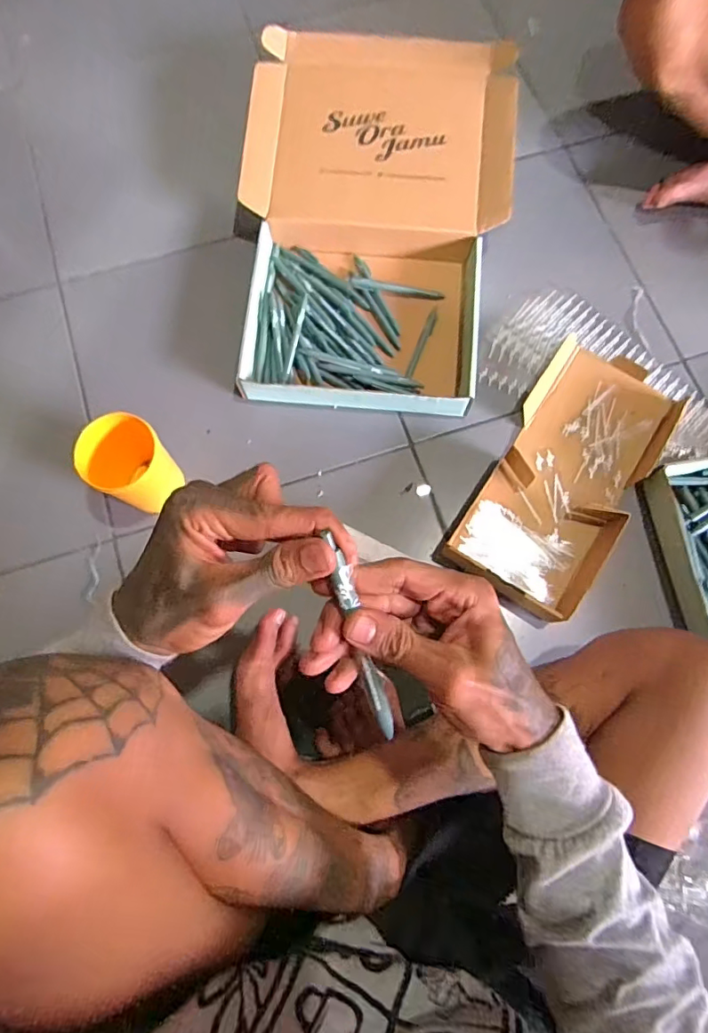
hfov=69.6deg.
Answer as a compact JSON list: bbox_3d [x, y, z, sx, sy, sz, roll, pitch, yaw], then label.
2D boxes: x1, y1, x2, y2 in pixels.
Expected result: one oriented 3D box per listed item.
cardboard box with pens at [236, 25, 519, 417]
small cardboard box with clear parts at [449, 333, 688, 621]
[{"bbox_3d":[0.024,-0.407,0.701,0.351,0.077,0.523,6,75,1],"label":"cardboard box with pens"},{"bbox_3d":[0.279,-0.060,0.653,0.181,0.048,0.374,31,77,7],"label":"small cardboard box with clear parts"}]

